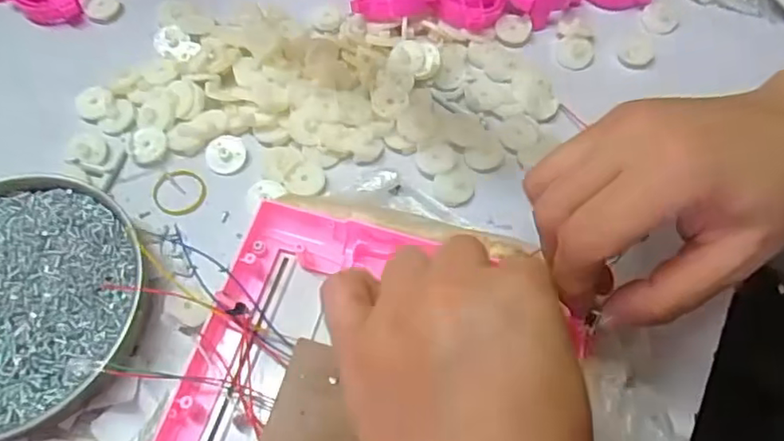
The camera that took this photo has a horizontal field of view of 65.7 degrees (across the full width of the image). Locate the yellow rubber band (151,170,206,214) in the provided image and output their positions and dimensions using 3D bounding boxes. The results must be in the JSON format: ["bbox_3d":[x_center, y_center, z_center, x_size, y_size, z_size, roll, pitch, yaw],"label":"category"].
[{"bbox_3d":[-0.122,-0.017,0.348,0.030,0.004,0.029,0,63,0],"label":"yellow rubber band"}]

